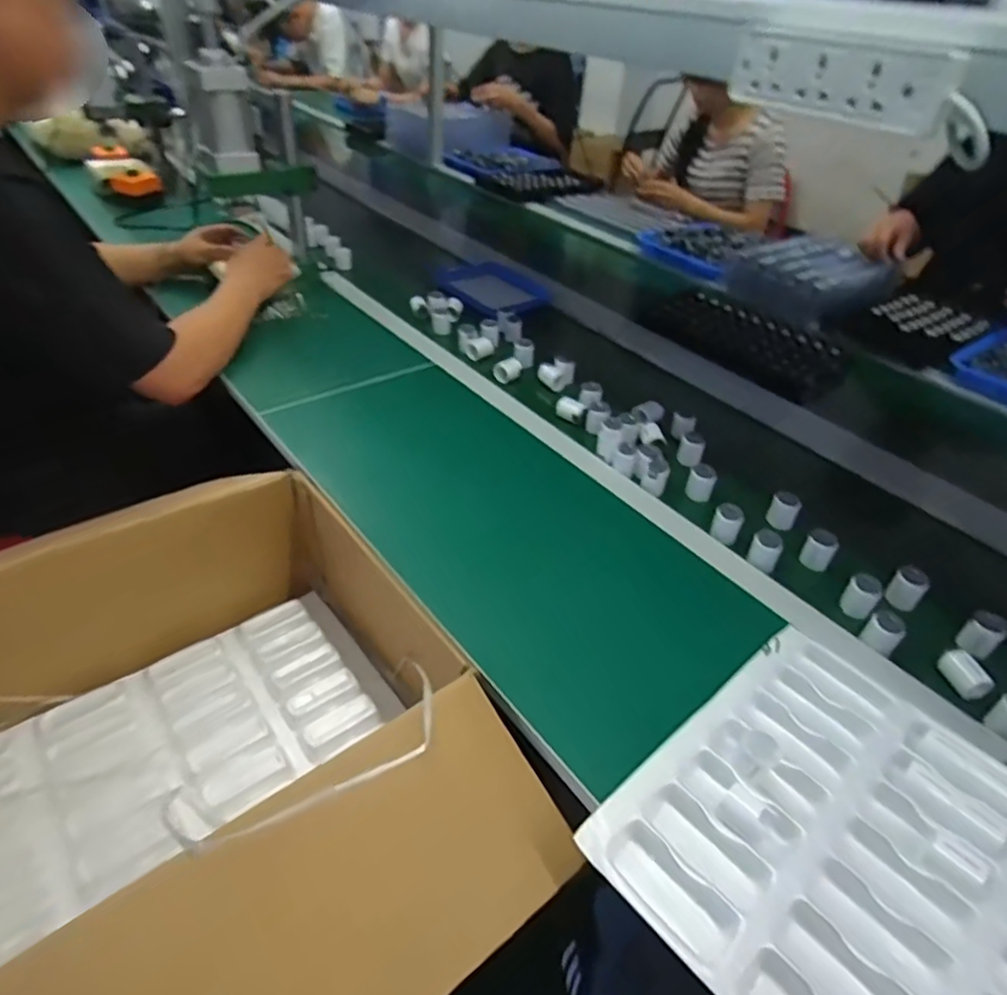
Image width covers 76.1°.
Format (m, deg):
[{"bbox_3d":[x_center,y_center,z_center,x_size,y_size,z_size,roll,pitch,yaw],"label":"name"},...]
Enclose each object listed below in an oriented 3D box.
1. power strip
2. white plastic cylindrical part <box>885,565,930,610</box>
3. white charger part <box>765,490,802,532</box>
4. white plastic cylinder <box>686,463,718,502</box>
[{"bbox_3d":[0.240,-0.307,0.463,0.023,0.055,0.166,-24,49,-28],"label":"power strip"},{"bbox_3d":[0.449,0.100,0.716,0.033,0.046,0.031,34,49,29],"label":"white plastic cylindrical part"},{"bbox_3d":[0.351,0.015,0.804,0.033,0.041,0.033,26,46,23],"label":"white charger part"},{"bbox_3d":[0.259,-0.020,0.842,0.033,0.038,0.033,18,43,15],"label":"white plastic cylinder"}]

